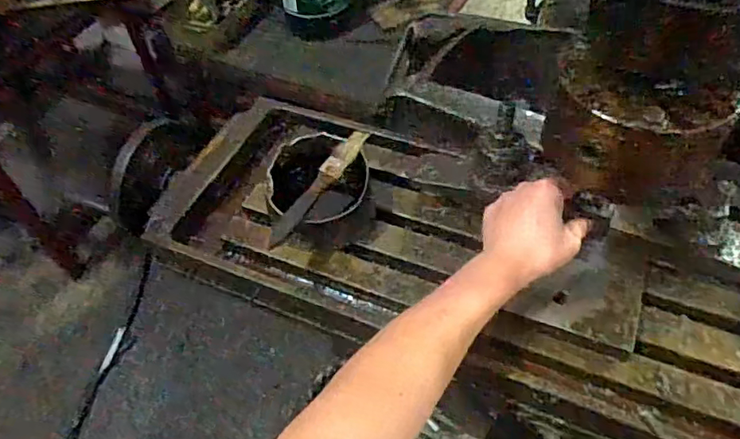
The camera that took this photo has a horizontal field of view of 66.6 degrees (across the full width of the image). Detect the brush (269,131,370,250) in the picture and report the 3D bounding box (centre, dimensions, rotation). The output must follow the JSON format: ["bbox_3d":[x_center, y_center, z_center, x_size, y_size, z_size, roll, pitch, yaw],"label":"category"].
[{"bbox_3d":[-0.050,-0.033,0.555,0.016,0.018,0.148,31,74,25],"label":"brush"}]

